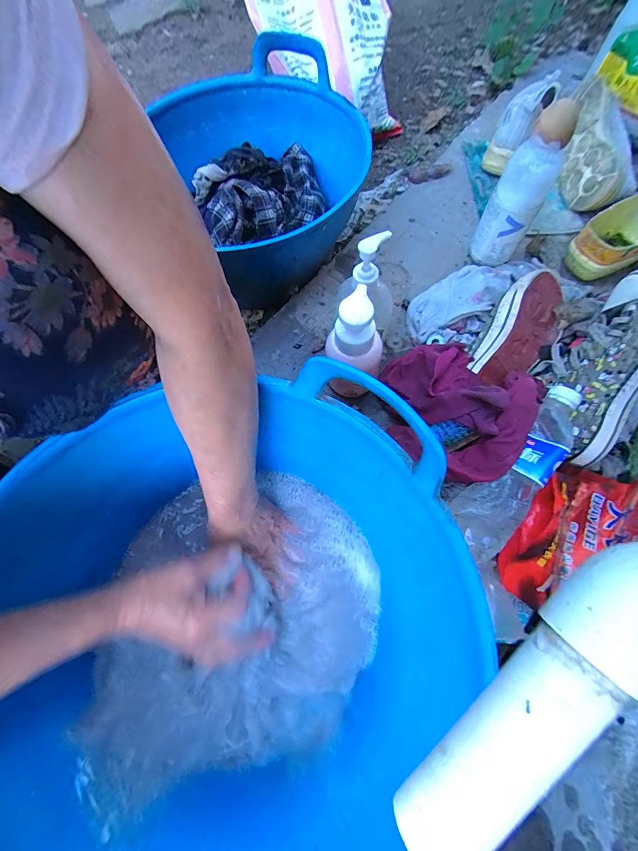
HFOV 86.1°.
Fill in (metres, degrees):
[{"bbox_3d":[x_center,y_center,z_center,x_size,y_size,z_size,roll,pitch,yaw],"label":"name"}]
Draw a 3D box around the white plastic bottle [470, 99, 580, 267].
[{"bbox_3d":[0.263,-0.298,0.458,0.062,0.208,0.048,26,73,11],"label":"white plastic bottle"}]

